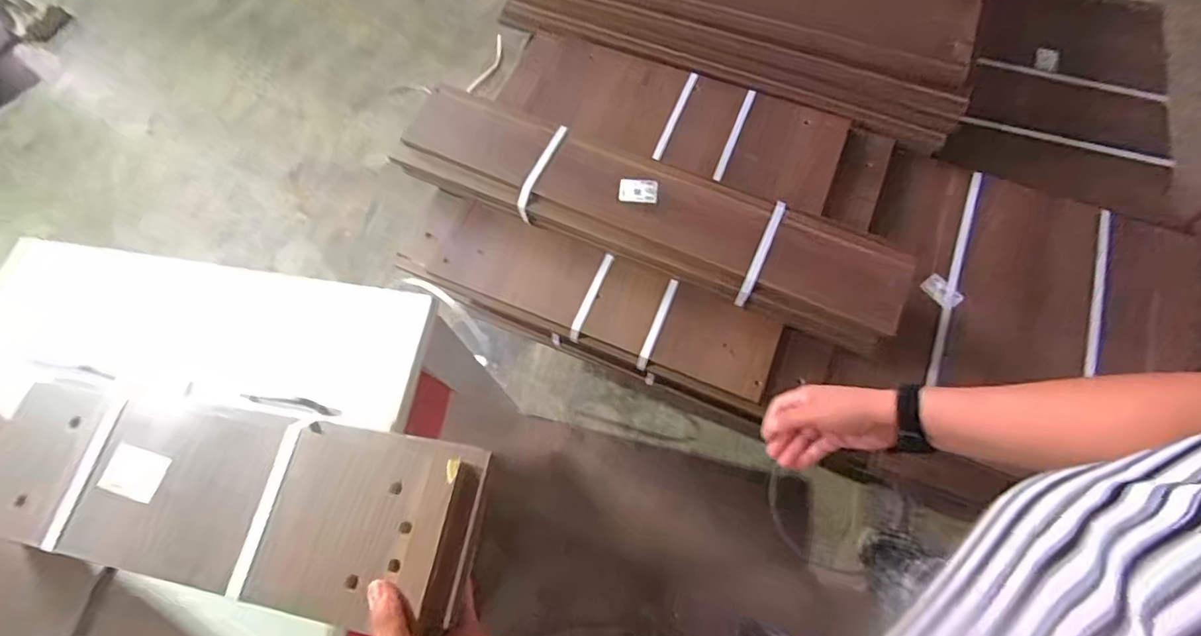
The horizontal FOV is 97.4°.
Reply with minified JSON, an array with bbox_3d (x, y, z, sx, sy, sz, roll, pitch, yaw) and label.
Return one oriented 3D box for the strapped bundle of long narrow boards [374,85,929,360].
[{"bbox_3d":[0.064,-0.186,0.903,0.869,0.090,0.180,21,71,9],"label":"strapped bundle of long narrow boards"}]

